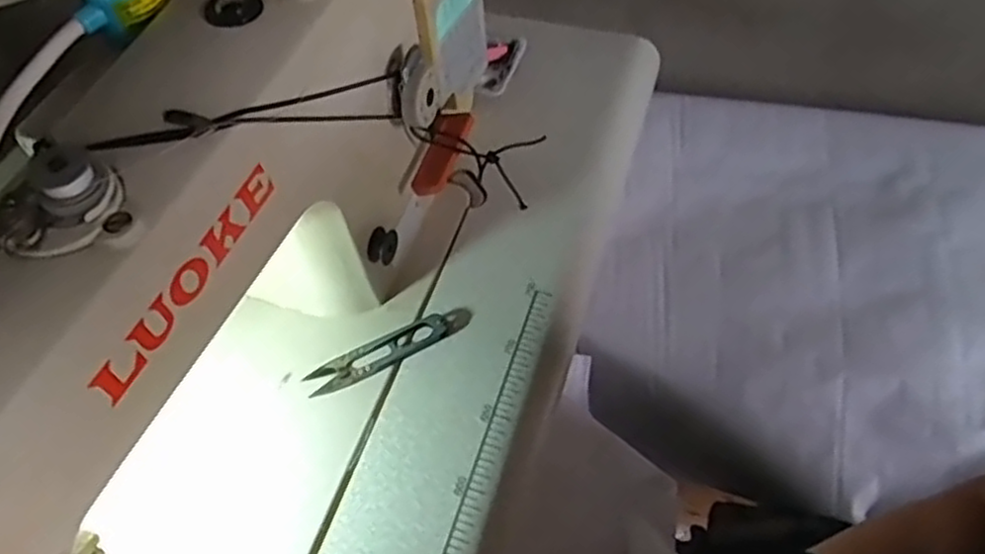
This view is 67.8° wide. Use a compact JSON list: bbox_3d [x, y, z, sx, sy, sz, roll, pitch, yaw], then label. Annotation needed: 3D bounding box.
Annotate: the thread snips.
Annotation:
[{"bbox_3d":[-0.070,0.049,0.507,0.118,0.006,0.024,-26,58,-13],"label":"thread snips"}]

